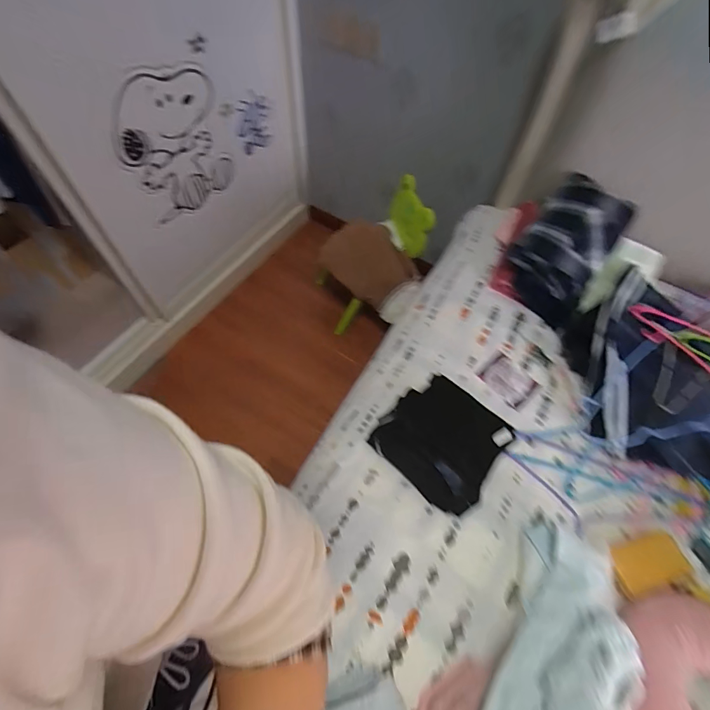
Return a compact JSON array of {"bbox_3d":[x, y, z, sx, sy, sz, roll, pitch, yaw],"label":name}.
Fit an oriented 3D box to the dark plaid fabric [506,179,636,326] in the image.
[{"bbox_3d":[0.470,-0.237,0.859,0.185,0.158,0.261,36,65,15],"label":"dark plaid fabric"}]

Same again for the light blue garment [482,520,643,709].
[{"bbox_3d":[0.287,0.441,0.516,0.168,0.133,0.398,29,63,12],"label":"light blue garment"}]

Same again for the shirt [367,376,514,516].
[{"bbox_3d":[0.157,0.154,0.701,0.177,0.105,0.218,-39,70,-22],"label":"shirt"}]

